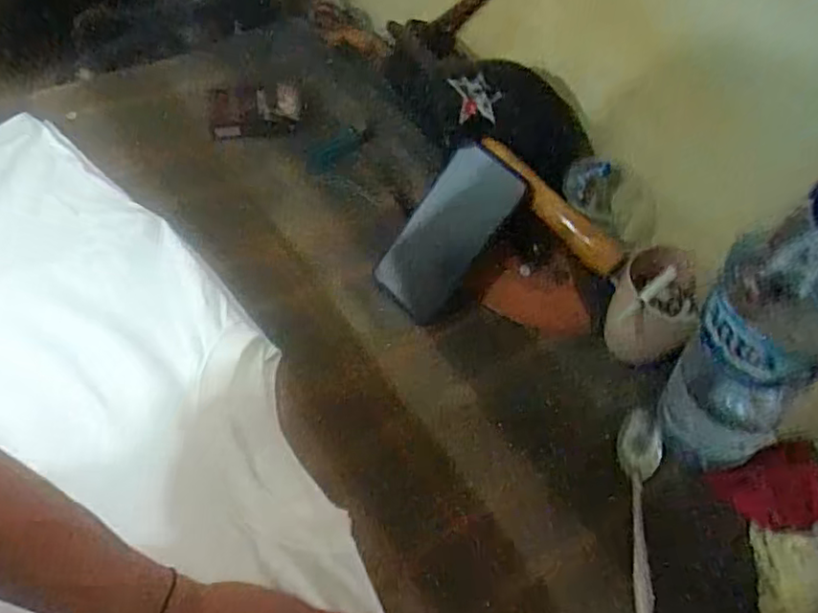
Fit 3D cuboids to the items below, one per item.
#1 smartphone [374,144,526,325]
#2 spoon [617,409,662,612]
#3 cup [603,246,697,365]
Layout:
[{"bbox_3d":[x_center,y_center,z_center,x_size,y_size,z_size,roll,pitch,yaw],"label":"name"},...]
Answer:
[{"bbox_3d":[0.036,-0.069,0.613,0.072,0.016,0.164,35,103,-7],"label":"smartphone"},{"bbox_3d":[0.194,0.167,0.517,0.036,0.028,0.164,5,56,-2],"label":"spoon"},{"bbox_3d":[0.216,0.004,0.565,0.072,0.096,0.068,2,57,-3],"label":"cup"}]

